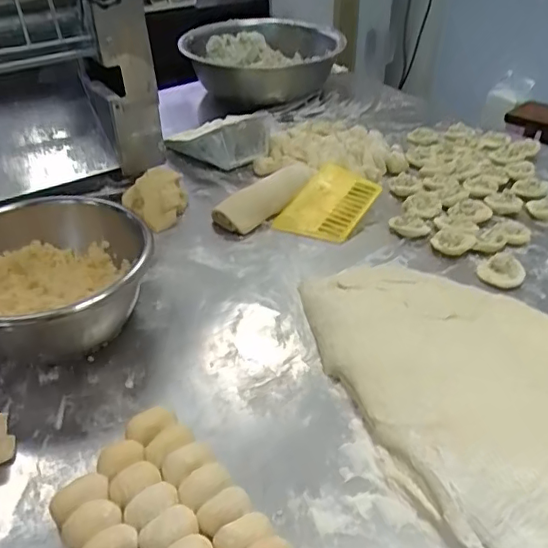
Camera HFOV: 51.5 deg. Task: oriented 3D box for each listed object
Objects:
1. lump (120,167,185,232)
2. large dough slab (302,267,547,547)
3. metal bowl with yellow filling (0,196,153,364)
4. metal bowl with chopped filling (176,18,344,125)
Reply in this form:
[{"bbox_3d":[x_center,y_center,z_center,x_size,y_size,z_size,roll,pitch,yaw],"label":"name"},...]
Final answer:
[{"bbox_3d":[-0.189,-0.122,0.905,0.096,0.058,0.107,-8,37,-9],"label":"lump"},{"bbox_3d":[0.224,0.115,0.591,0.263,0.053,0.435,-14,38,-18],"label":"large dough slab"},{"bbox_3d":[-0.275,0.009,0.689,0.230,0.117,0.251,-1,36,0],"label":"metal bowl with yellow filling"},{"bbox_3d":[-0.031,-0.545,1.418,0.382,0.129,0.381,-1,36,0],"label":"metal bowl with chopped filling"}]

